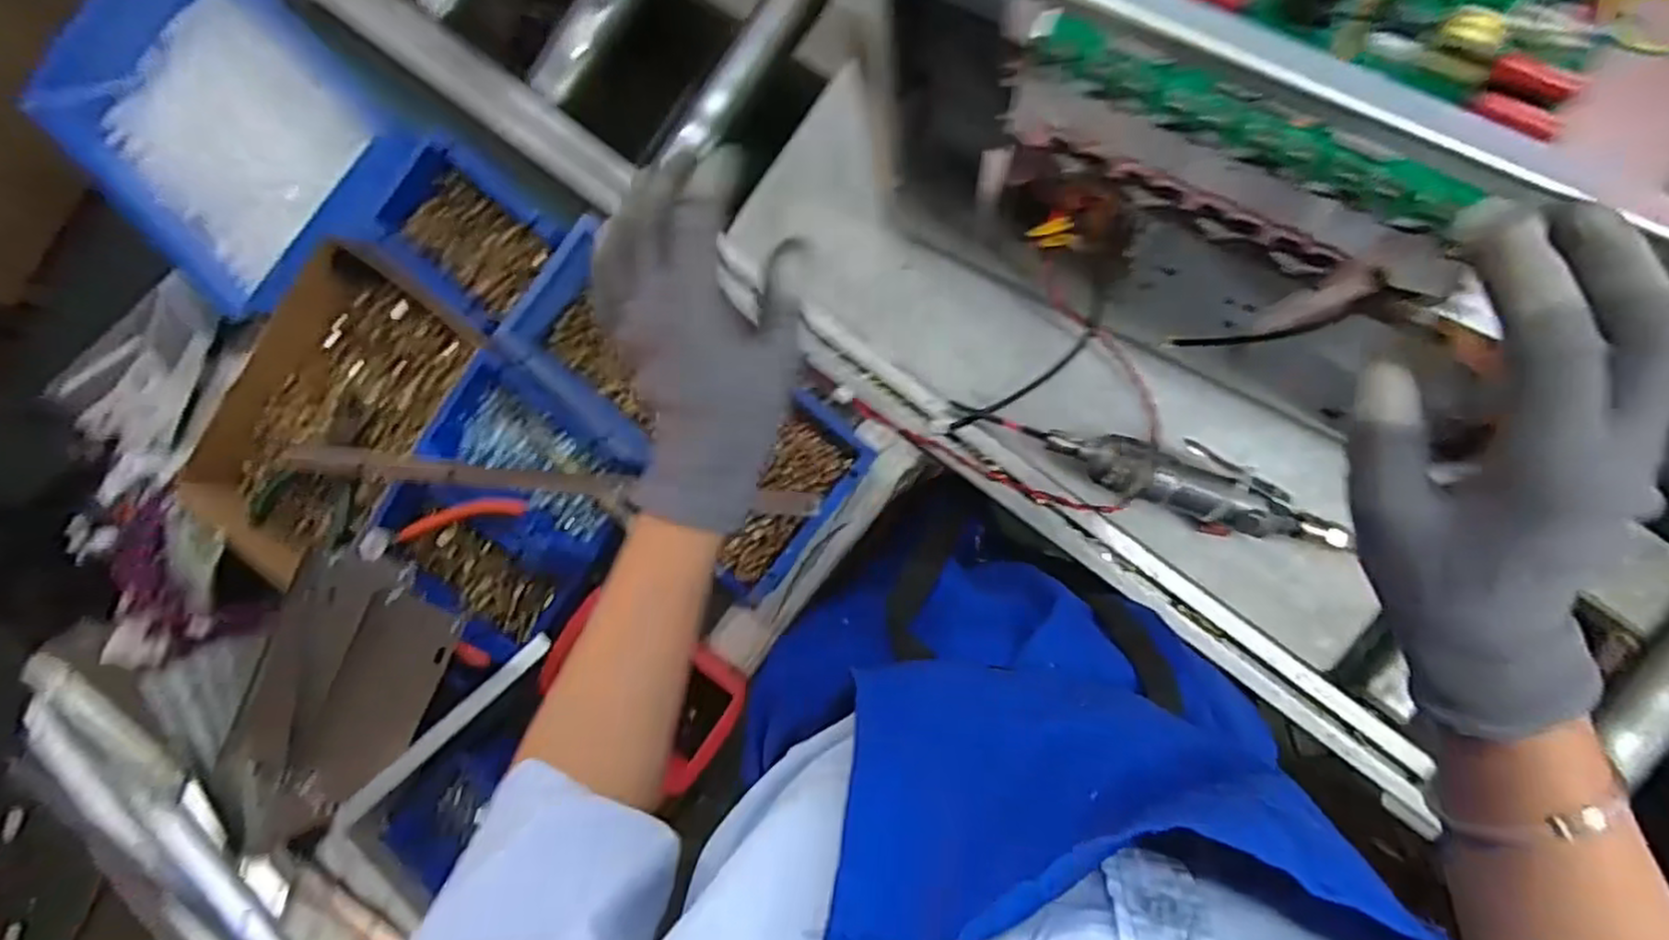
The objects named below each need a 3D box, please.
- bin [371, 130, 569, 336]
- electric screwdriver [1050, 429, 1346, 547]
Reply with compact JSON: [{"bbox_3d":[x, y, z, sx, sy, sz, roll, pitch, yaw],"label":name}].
[{"bbox_3d":[-0.289,-0.187,0.598,0.140,0.059,0.102,36,94,6],"label":"bin"},{"bbox_3d":[0.259,0.005,0.563,0.186,0.047,0.056,24,93,6],"label":"electric screwdriver"}]

